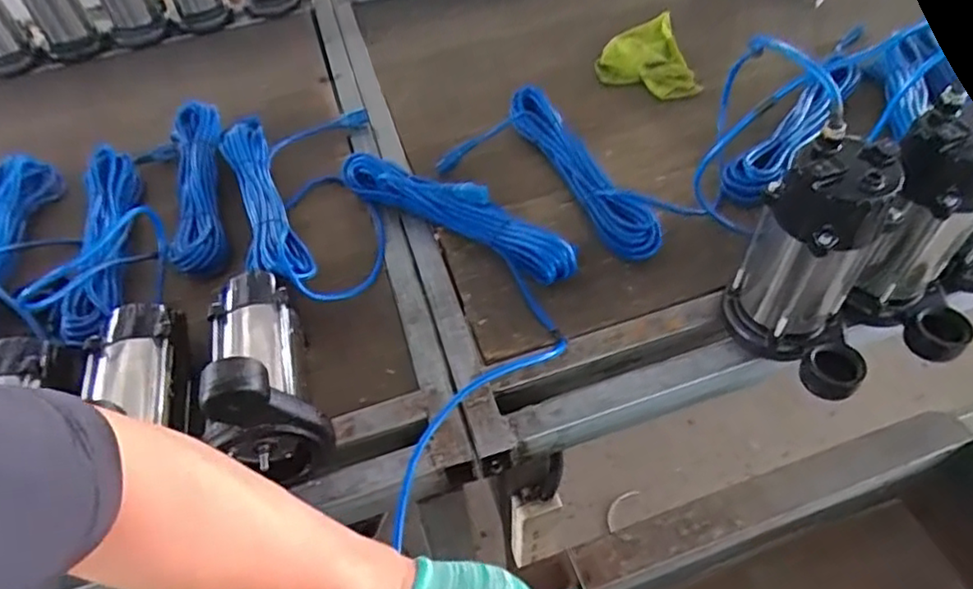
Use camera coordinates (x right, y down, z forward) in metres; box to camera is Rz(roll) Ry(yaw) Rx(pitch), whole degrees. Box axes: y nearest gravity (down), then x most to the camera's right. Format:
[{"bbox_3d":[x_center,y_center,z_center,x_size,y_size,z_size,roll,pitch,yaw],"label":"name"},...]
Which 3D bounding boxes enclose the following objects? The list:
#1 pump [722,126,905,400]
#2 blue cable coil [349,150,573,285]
[{"bbox_3d":[0.326,-0.012,0.614,0.113,0.238,0.131,-1,50,4],"label":"pump"},{"bbox_3d":[-0.049,-0.111,0.850,0.384,0.067,0.051,26,57,25],"label":"blue cable coil"}]

